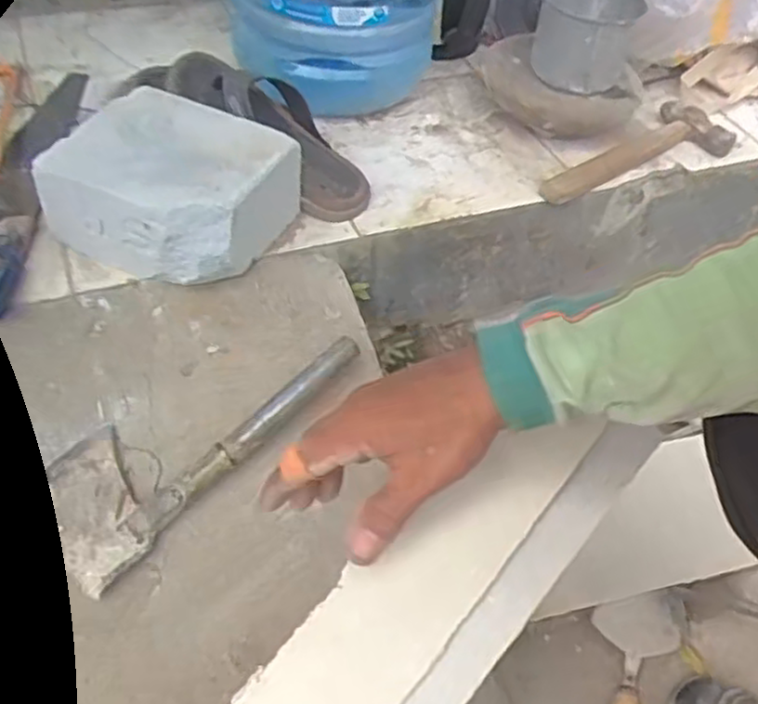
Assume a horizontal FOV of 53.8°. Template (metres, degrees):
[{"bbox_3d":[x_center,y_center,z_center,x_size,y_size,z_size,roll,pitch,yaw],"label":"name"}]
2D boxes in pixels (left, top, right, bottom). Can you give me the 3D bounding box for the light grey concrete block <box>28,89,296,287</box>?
[{"bbox_3d":[-0.209,-0.160,0.777,0.195,0.127,0.169,22,50,14],"label":"light grey concrete block"}]

